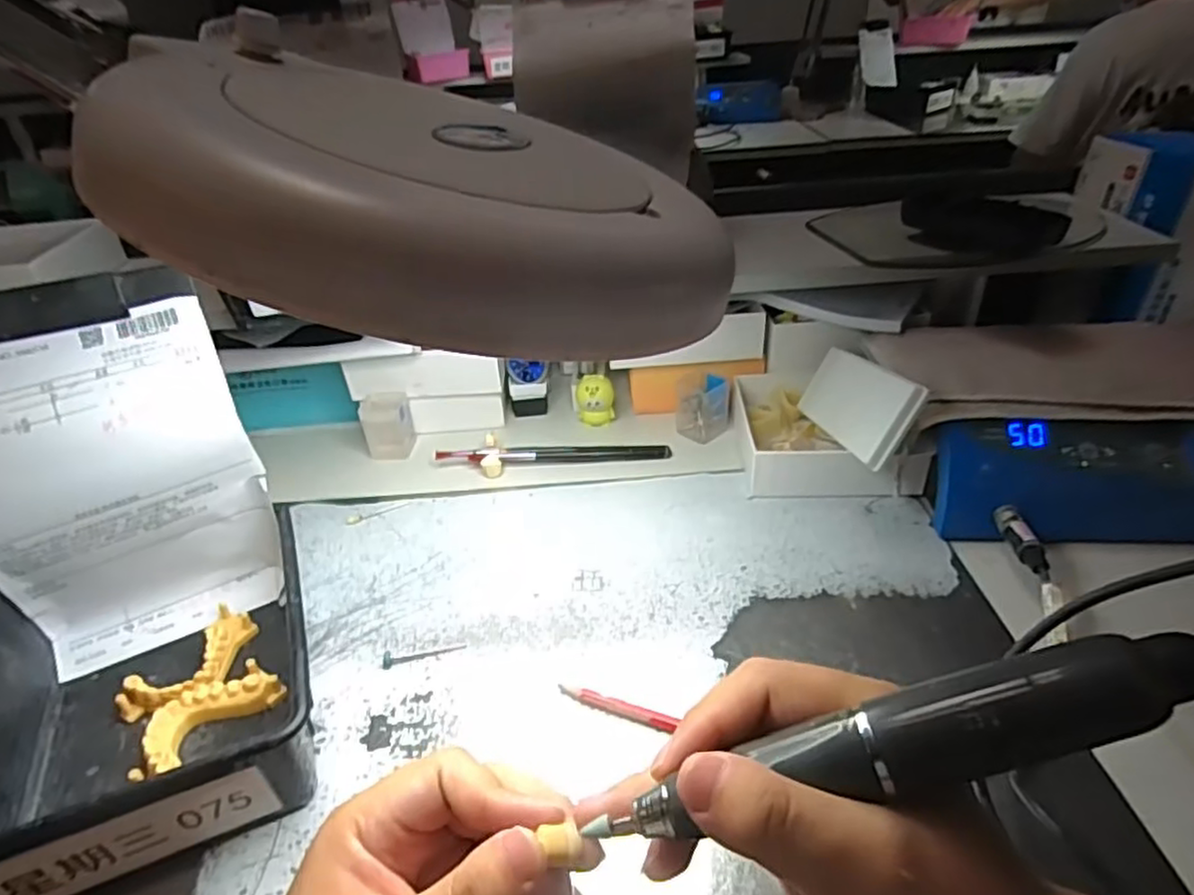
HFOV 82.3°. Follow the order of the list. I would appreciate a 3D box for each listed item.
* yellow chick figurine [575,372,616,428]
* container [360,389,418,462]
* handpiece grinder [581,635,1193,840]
[{"bbox_3d":[-0.001,-0.038,0.603,0.032,0.052,0.023,-5,34,-1],"label":"yellow chick figurine"},{"bbox_3d":[-0.180,-0.018,0.593,0.040,0.049,0.037,-9,34,-6],"label":"container"},{"bbox_3d":[0.099,0.080,0.191,0.197,0.021,0.021,-19,36,7],"label":"handpiece grinder"}]

